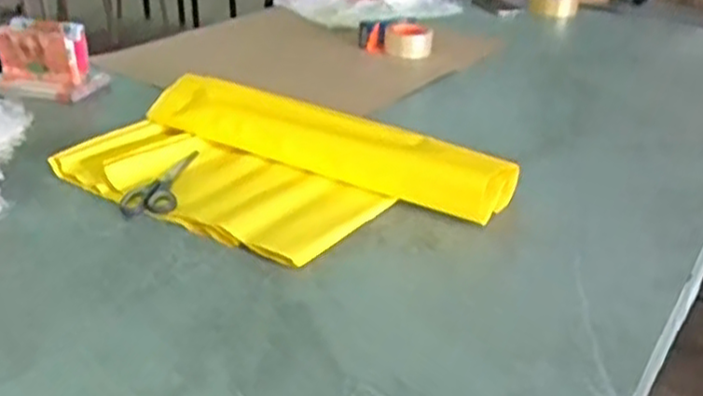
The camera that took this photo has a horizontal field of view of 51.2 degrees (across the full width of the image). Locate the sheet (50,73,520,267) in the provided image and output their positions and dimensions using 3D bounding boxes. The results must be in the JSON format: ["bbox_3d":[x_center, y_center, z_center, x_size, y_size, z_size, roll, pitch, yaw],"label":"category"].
[{"bbox_3d":[-0.113,-0.044,1.038,0.609,0.084,0.293,16,31,23],"label":"sheet"}]

